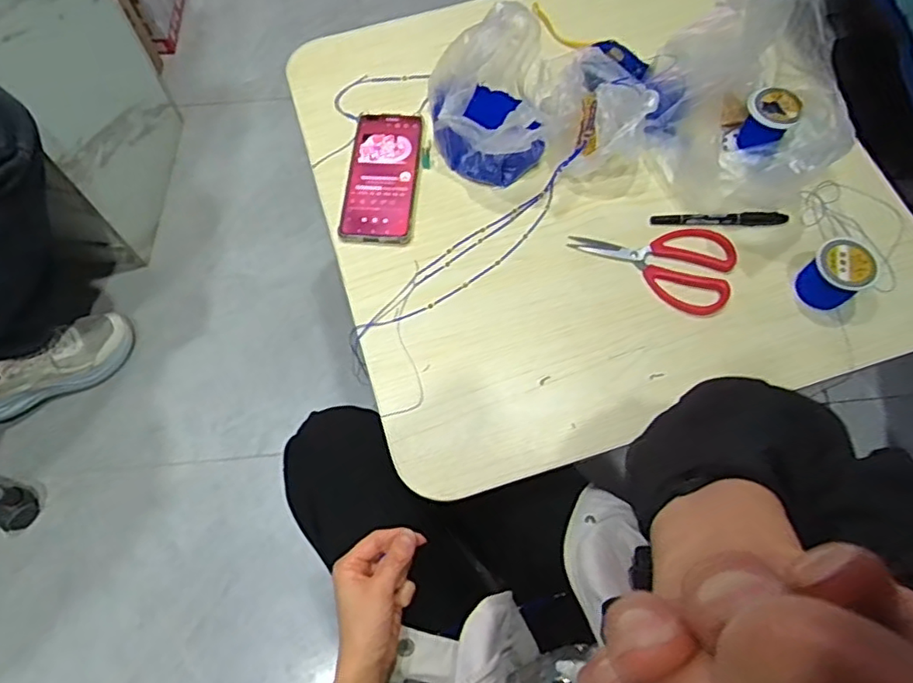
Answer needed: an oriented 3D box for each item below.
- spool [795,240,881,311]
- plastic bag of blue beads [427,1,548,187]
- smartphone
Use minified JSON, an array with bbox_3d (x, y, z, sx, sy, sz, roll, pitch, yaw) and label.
[{"bbox_3d":[0.362,-0.062,0.591,0.049,0.058,0.055,-42,76,-16],"label":"spool"},{"bbox_3d":[0.035,-0.253,0.626,0.120,0.139,0.158,-2,67,-2],"label":"plastic bag of blue beads"},{"bbox_3d":[-0.079,-0.182,0.670,0.078,0.009,0.174,5,67,1],"label":"smartphone"}]

